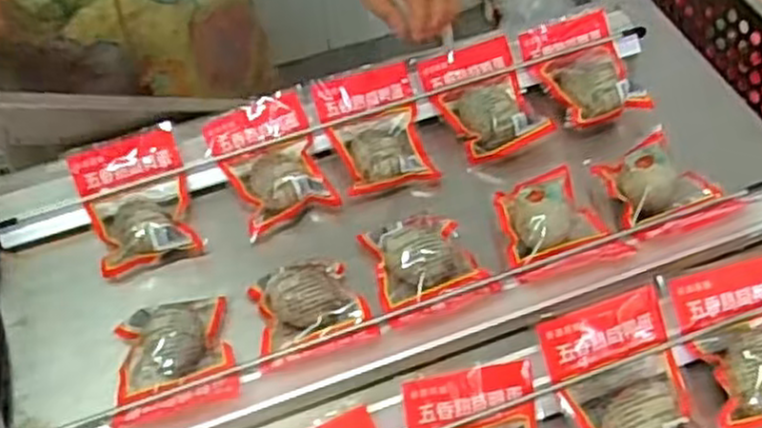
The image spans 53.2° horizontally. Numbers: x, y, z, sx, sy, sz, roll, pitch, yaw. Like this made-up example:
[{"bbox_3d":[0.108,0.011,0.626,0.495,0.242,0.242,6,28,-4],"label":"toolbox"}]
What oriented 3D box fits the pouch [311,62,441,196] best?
[{"bbox_3d":[-0.004,-0.073,0.667,0.086,0.043,0.108,-15,54,-7],"label":"pouch"}]

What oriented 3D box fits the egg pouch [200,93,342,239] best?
[{"bbox_3d":[-0.095,-0.046,0.654,0.084,0.037,0.111,-20,55,-10],"label":"egg pouch"}]

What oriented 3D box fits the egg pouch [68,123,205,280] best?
[{"bbox_3d":[-0.206,-0.012,0.639,0.087,0.052,0.112,-17,54,-8],"label":"egg pouch"}]

